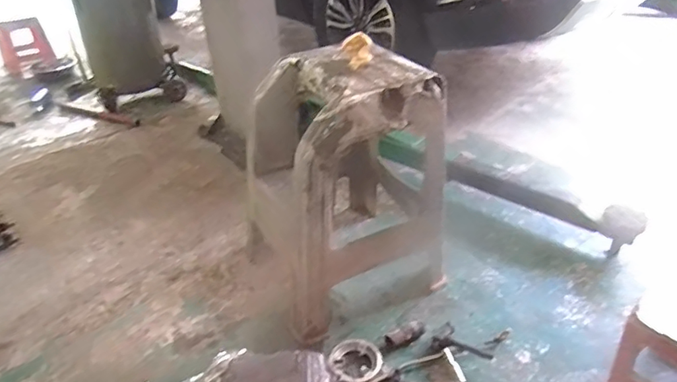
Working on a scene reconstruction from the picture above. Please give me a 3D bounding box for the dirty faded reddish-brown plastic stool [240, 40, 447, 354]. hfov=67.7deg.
[{"bbox_3d":[0.027,-0.014,1.317,0.477,0.600,0.401,-16,38,-15],"label":"dirty faded reddish-brown plastic stool"}]

